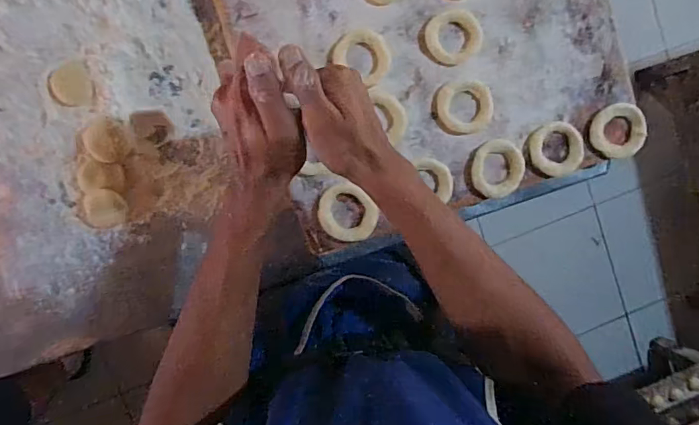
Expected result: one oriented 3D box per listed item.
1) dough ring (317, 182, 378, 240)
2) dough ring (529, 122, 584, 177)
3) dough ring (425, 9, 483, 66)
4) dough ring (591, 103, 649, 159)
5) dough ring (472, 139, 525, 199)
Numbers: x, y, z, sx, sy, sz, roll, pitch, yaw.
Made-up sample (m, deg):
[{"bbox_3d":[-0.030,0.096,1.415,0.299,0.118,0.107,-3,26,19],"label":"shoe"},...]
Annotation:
[{"bbox_3d":[-0.001,0.001,0.505,0.063,0.008,0.059,-1,94,-9],"label":"dough ring"},{"bbox_3d":[0.232,-0.071,0.529,0.062,0.013,0.059,-1,94,-9],"label":"dough ring"},{"bbox_3d":[0.112,-0.187,0.507,0.059,0.007,0.055,-1,94,-9],"label":"dough ring"},{"bbox_3d":[0.303,-0.092,0.535,0.059,0.015,0.060,-1,94,-9],"label":"dough ring"},{"bbox_3d":[0.163,-0.049,0.522,0.056,0.014,0.064,20,91,-9],"label":"dough ring"}]

